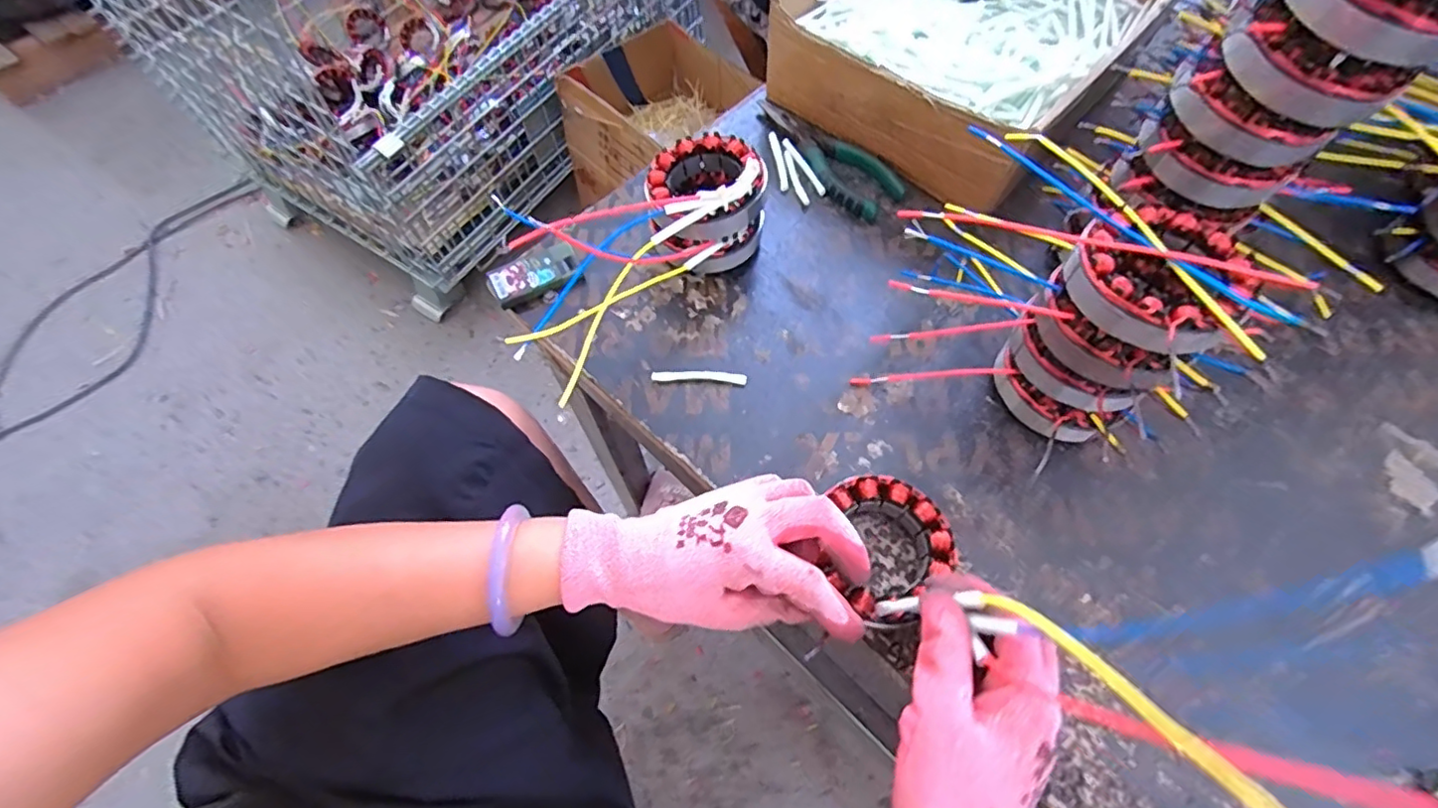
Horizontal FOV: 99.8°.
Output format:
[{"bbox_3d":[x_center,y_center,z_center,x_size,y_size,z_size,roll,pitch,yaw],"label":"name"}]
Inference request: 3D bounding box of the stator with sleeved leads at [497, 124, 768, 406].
[{"bbox_3d":[-0.053,-0.101,0.427,0.083,0.091,0.227,35,69,17],"label":"stator with sleeved leads"}]

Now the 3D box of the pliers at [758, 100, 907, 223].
[{"bbox_3d":[0.092,-0.219,0.528,0.059,0.019,0.158,-36,68,-16],"label":"pliers"}]

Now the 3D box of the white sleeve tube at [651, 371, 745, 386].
[{"bbox_3d":[-0.014,-0.020,0.432,0.066,0.006,0.010,1,62,0],"label":"white sleeve tube"}]

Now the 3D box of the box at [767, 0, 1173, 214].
[{"bbox_3d":[0.238,-0.338,0.553,0.237,0.100,0.350,40,70,19],"label":"box"}]

